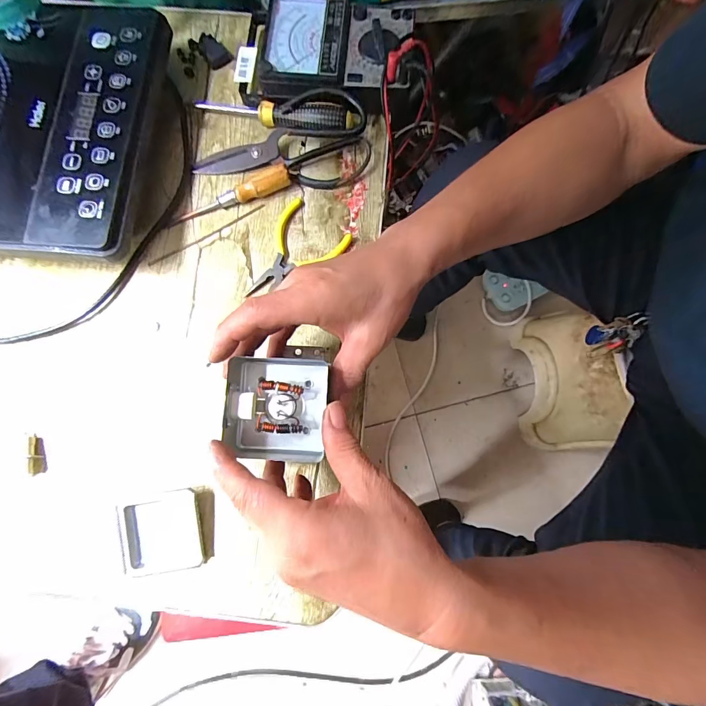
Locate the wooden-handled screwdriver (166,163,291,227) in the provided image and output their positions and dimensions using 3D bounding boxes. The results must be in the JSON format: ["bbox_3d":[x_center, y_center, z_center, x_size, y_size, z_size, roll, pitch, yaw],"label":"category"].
[{"bbox_3d":[-0.135,-0.169,0.405,0.141,0.019,0.016,-18,79,9],"label":"wooden-handled screwdriver"}]

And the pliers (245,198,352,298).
[{"bbox_3d":[-0.068,-0.104,0.394,0.079,0.010,0.115,41,80,7],"label":"pliers"}]

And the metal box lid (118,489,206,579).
[{"bbox_3d":[-0.175,0.164,0.338,0.068,0.012,0.066,-9,78,-4],"label":"metal box lid"}]

